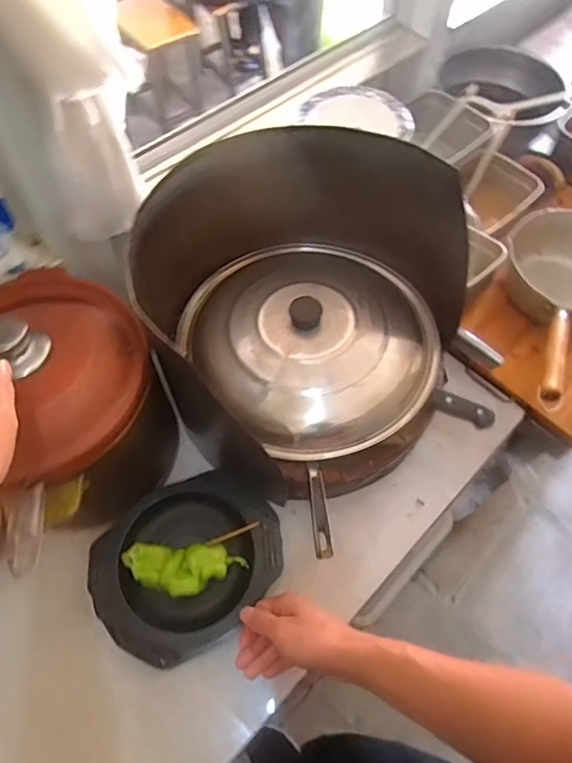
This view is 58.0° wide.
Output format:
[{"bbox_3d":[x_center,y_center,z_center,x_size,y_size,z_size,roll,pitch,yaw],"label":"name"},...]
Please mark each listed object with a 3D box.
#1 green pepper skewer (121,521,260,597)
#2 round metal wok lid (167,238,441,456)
[{"bbox_3d":[-0.111,0.211,0.598,0.149,0.024,0.064,-8,62,-6],"label":"green pepper skewer"},{"bbox_3d":[0.035,-0.068,0.702,0.293,0.089,0.334,-37,68,-19],"label":"round metal wok lid"}]

